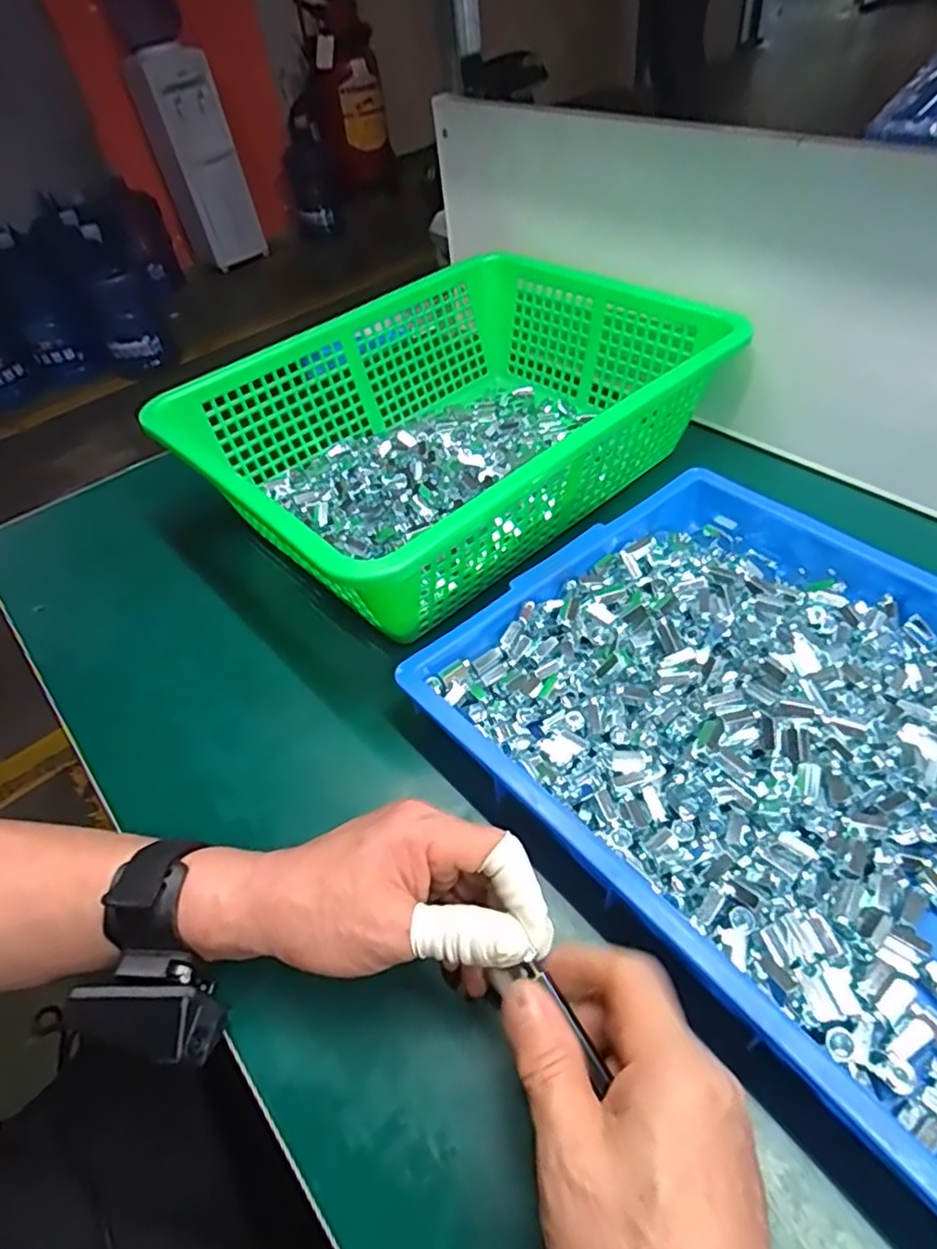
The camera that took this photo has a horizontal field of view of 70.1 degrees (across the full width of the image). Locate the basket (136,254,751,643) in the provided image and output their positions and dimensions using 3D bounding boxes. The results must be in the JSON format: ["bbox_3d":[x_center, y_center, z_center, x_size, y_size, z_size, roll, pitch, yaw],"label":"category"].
[{"bbox_3d":[-0.012,-0.164,0.551,0.390,0.105,0.301,-36,52,-25],"label":"basket"}]

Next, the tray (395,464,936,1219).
[{"bbox_3d":[0.205,0.078,0.357,0.305,0.051,0.432,-32,50,-23],"label":"tray"}]

